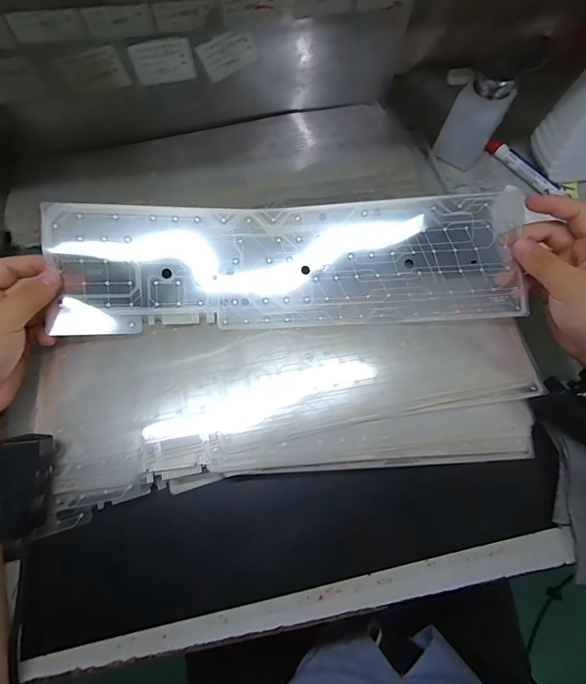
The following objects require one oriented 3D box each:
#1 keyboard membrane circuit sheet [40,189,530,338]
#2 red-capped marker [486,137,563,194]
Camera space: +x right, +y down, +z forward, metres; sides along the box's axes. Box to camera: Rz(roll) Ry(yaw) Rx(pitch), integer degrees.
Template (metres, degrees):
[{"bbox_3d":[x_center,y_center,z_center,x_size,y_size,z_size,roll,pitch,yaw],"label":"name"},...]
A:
[{"bbox_3d":[0.000,-0.071,0.321,0.404,0.023,0.111,-2,90,-2],"label":"keyboard membrane circuit sheet"},{"bbox_3d":[0.280,-0.213,0.432,0.015,0.014,0.103,-36,74,-14],"label":"red-capped marker"}]

